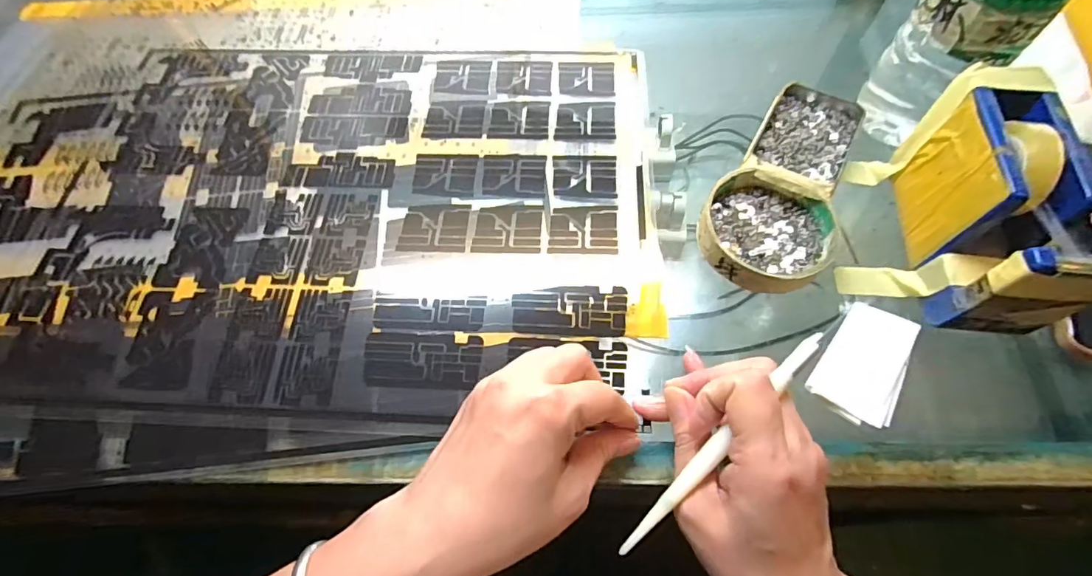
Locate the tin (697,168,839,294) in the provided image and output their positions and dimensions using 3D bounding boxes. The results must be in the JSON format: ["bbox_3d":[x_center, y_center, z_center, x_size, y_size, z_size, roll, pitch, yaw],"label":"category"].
[{"bbox_3d":[0.140,-0.036,0.321,0.080,0.018,0.077,0,63,1],"label":"tin"}]

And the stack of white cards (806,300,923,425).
[{"bbox_3d":[0.183,0.042,0.285,0.042,0.009,0.068,32,68,16],"label":"stack of white cards"}]

